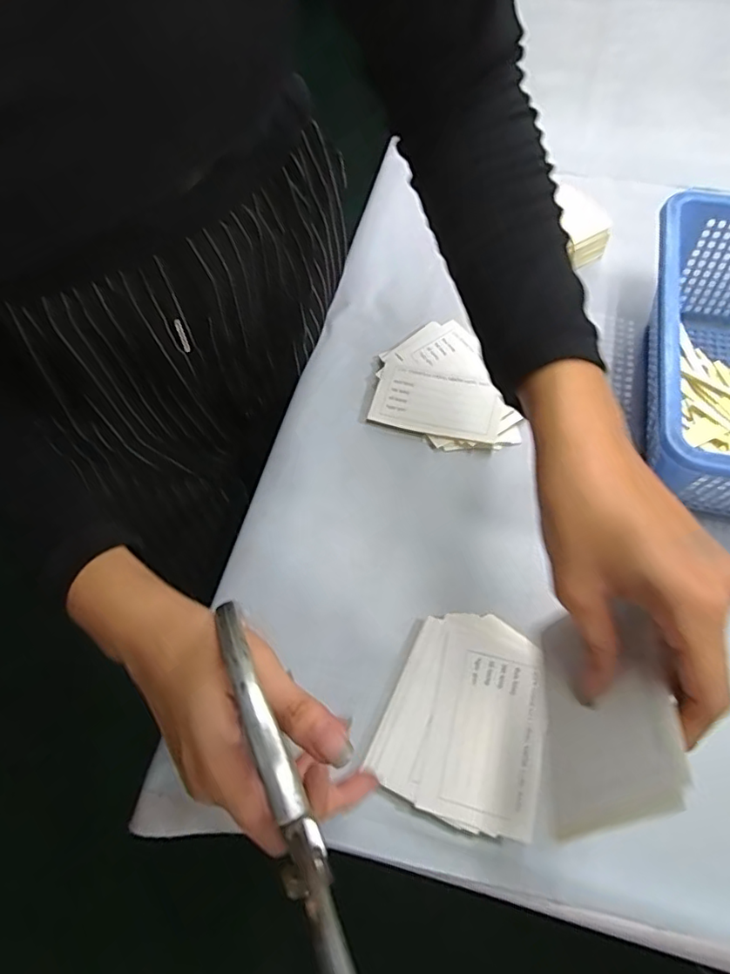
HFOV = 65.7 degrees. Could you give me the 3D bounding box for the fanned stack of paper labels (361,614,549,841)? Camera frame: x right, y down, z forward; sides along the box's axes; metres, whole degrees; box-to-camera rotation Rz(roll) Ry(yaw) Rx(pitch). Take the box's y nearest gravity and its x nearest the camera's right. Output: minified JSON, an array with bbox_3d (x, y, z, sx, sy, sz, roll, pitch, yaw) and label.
[{"bbox_3d":[0.063,0.139,0.349,0.094,0.011,0.117,17,65,12],"label":"fanned stack of paper labels"}]

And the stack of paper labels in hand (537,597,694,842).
[{"bbox_3d":[0.103,0.094,0.251,0.008,0.072,0.103,28,40,-10],"label":"stack of paper labels in hand"}]

